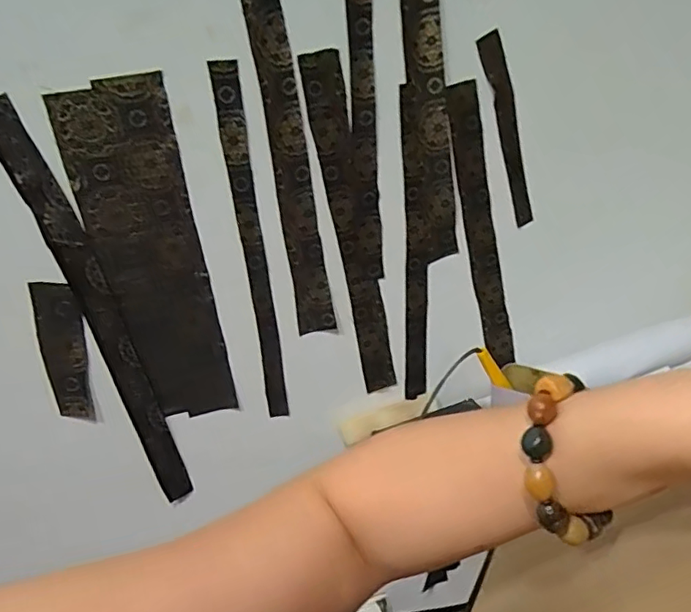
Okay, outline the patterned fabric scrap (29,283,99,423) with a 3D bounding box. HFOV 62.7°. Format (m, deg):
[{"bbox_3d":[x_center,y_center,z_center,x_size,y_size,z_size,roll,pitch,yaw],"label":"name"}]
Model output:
[{"bbox_3d":[-0.325,0.058,0.656,0.047,0.173,0.009,-3,19,-13],"label":"patterned fabric scrap"}]

